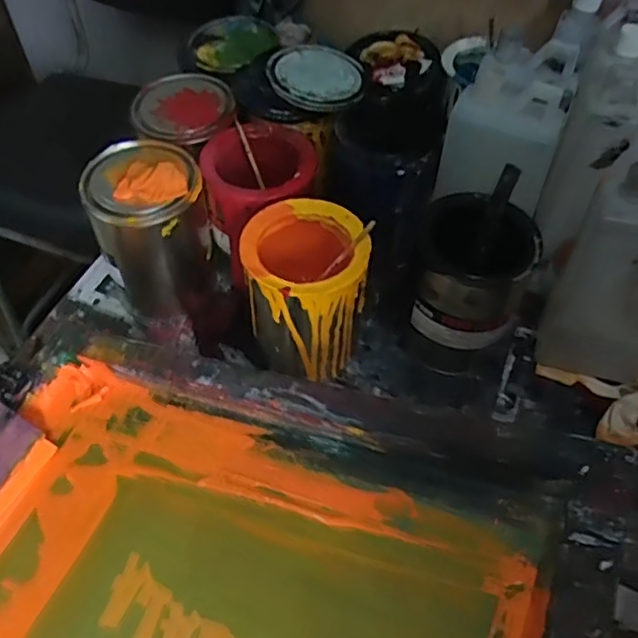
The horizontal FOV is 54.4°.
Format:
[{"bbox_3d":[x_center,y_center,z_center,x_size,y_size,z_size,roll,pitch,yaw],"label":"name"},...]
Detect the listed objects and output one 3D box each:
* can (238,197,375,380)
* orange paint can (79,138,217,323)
[{"bbox_3d":[-0.011,-0.024,0.582,0.110,0.137,0.112,5,54,2],"label":"can"},{"bbox_3d":[-0.166,-0.093,0.619,0.102,0.153,0.110,1,54,-1],"label":"orange paint can"}]

